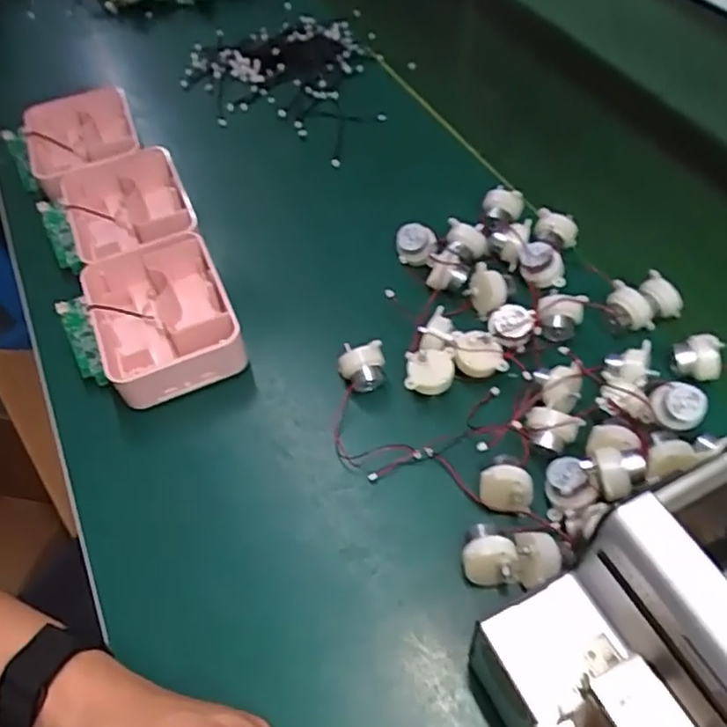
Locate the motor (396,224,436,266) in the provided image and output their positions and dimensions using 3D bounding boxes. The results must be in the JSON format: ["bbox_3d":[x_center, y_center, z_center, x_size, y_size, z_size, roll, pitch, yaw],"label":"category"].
[{"bbox_3d":[0.043,-0.097,0.544,0.032,0.029,0.023,-1,52,0],"label":"motor"}]

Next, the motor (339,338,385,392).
[{"bbox_3d":[-0.001,0.003,0.472,0.032,0.034,0.025,-6,53,-4],"label":"motor"}]

